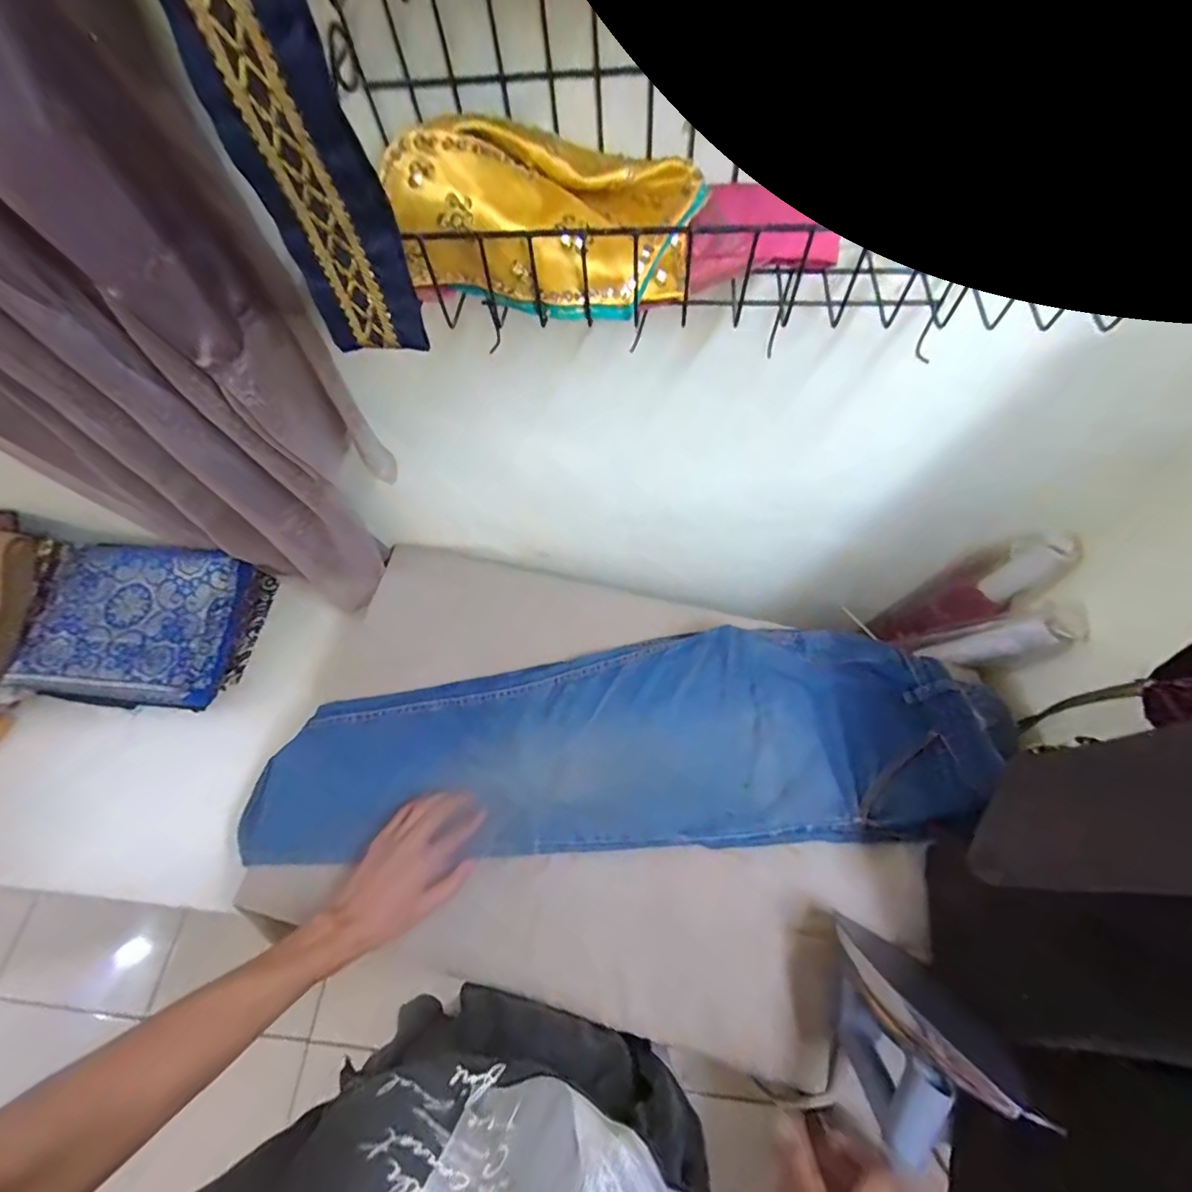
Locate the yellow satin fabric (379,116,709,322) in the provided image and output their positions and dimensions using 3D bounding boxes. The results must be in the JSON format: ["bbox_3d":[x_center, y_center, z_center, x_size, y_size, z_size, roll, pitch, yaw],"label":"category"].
[{"bbox_3d":[-0.021,-0.196,0.266,0.151,0.065,0.072,-6,64,0],"label":"yellow satin fabric"}]

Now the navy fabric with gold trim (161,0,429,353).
[{"bbox_3d":[-0.112,-0.177,0.199,0.054,0.165,0.030,-25,66,-9],"label":"navy fabric with gold trim"}]

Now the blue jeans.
[{"bbox_3d":[0.020,0.172,0.606,0.833,0.048,0.233,-5,64,2],"label":"blue jeans"}]

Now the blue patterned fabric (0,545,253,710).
[{"bbox_3d":[-0.697,0.043,0.787,0.268,0.081,0.227,3,64,4],"label":"blue patterned fabric"}]

